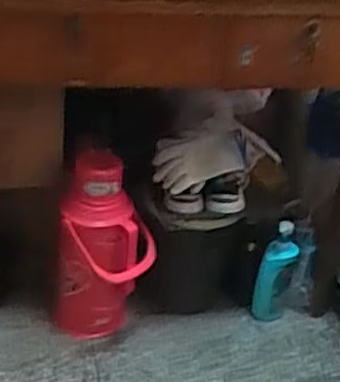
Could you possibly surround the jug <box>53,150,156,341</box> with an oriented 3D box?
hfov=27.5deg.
[{"bbox_3d":[-0.139,0.136,1.467,0.169,0.424,0.131,29,38,34],"label":"jug"}]

